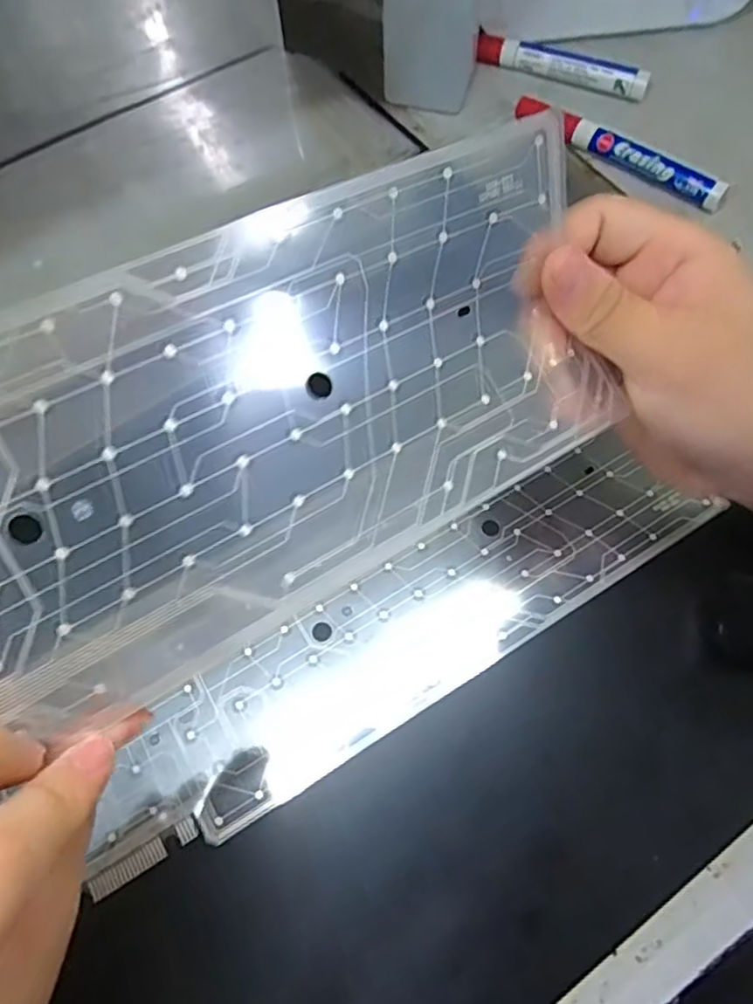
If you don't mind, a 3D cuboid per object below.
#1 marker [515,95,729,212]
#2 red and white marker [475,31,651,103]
[{"bbox_3d":[0.147,-0.218,0.408,0.142,0.017,0.014,36,73,17],"label":"marker"},{"bbox_3d":[0.123,-0.291,0.441,0.115,0.015,0.015,21,69,12],"label":"red and white marker"}]

